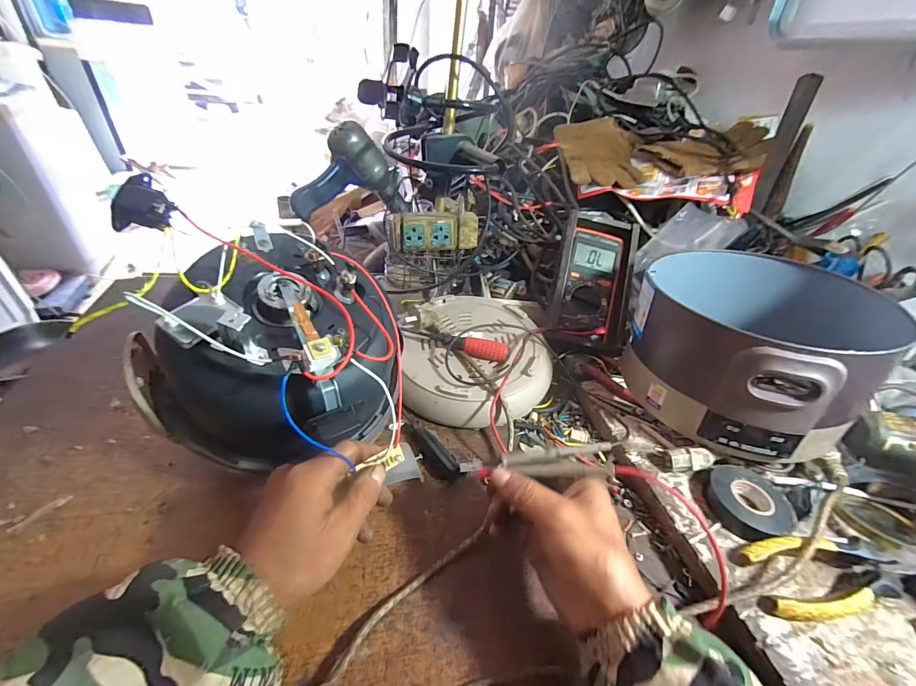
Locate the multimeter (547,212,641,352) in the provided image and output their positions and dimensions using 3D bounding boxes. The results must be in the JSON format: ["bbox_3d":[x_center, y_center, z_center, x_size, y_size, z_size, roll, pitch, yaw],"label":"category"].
[{"bbox_3d":[0.198,-0.089,0.594,0.111,0.055,0.207,13,78,-1],"label":"multimeter"}]

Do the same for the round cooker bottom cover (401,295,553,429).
[{"bbox_3d":[0.024,0.015,0.518,0.185,0.057,0.197,4,38,-3],"label":"round cooker bottom cover"}]

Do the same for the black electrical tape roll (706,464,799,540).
[{"bbox_3d":[0.284,0.156,0.384,0.071,0.024,0.072,4,38,-3],"label":"black electrical tape roll"}]

